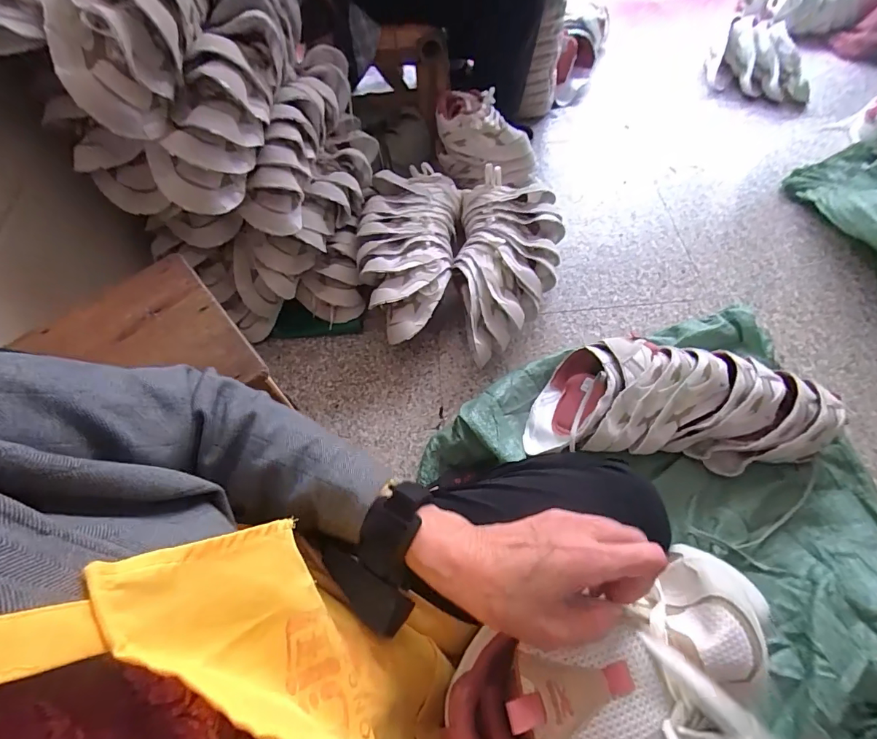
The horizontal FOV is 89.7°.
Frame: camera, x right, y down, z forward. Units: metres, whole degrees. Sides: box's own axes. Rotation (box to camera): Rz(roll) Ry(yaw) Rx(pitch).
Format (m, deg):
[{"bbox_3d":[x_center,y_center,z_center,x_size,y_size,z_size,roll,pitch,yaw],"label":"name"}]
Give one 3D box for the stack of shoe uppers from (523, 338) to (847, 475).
[{"bbox_3d":[0.394,0.057,0.732,0.451,0.115,0.185,2,60,5],"label":"stack of shoe uppers"}]

